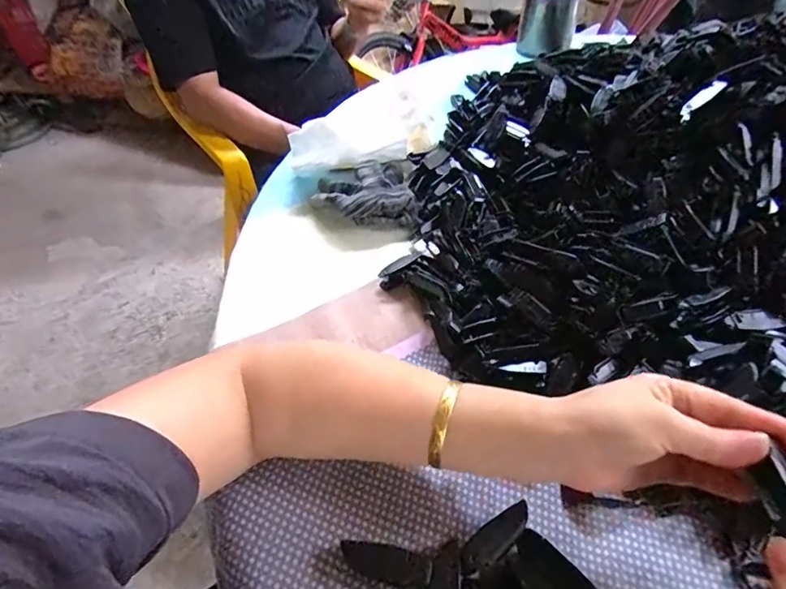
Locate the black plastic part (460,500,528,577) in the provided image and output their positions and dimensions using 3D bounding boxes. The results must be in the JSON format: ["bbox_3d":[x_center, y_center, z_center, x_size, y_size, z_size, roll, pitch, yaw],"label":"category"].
[{"bbox_3d":[0.063,0.149,0.293,0.055,0.004,0.018,-30,56,-24],"label":"black plastic part"}]

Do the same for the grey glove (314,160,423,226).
[{"bbox_3d":[-0.029,-0.105,0.499,0.096,0.026,0.088,-8,49,-8],"label":"grey glove"}]

